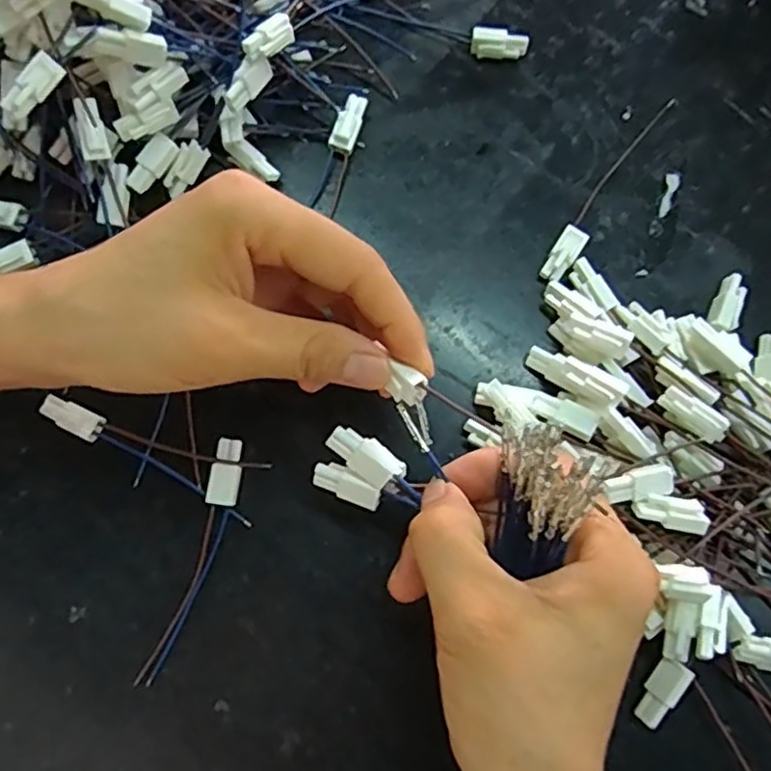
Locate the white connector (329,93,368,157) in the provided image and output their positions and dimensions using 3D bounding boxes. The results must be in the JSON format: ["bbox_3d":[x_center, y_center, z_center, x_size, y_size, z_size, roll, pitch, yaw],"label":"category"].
[{"bbox_3d":[-0.016,-0.114,0.292,0.010,0.007,0.026,22,93,5],"label":"white connector"}]

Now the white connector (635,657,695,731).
[{"bbox_3d":[0.100,0.111,0.242,0.010,0.006,0.025,31,95,6],"label":"white connector"}]

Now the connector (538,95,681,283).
[{"bbox_3d":[0.096,-0.084,0.289,0.011,0.009,0.099,36,79,7],"label":"connector"}]

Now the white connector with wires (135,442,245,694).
[{"bbox_3d":[-0.071,0.066,0.253,0.012,0.010,0.094,18,78,4],"label":"white connector with wires"}]

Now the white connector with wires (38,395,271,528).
[{"bbox_3d":[-0.091,0.022,0.262,0.093,0.011,0.023,27,78,5],"label":"white connector with wires"}]

